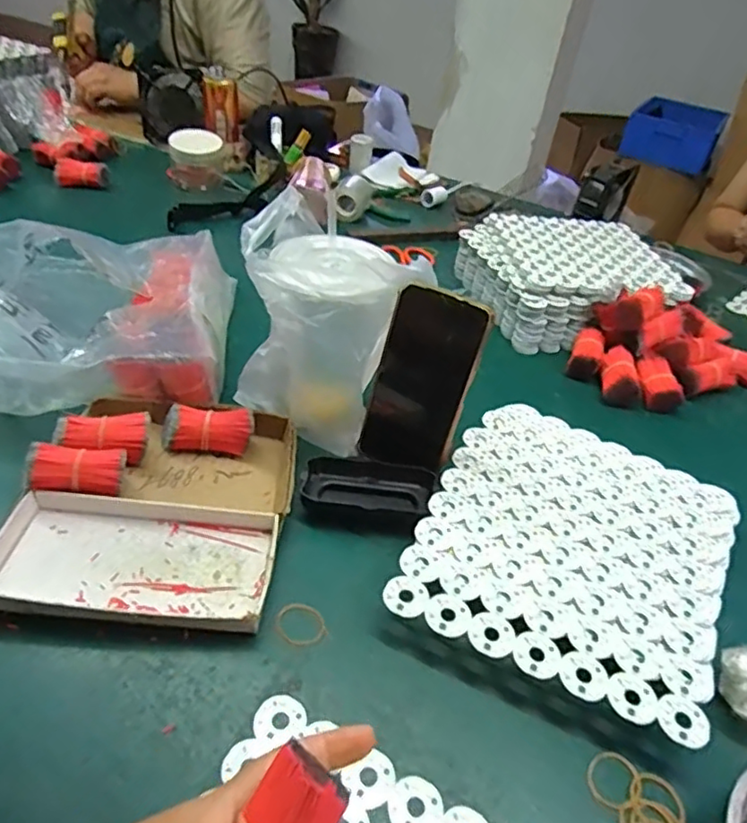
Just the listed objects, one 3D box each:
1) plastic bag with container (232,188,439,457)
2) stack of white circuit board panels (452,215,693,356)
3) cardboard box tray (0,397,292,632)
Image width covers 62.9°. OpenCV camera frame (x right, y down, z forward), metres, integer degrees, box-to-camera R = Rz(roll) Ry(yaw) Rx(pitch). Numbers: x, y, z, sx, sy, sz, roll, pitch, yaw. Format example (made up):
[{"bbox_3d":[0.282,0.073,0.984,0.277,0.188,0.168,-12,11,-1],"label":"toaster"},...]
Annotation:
[{"bbox_3d":[-0.043,-0.066,0.539,0.158,0.186,0.120,30,43,24],"label":"plastic bag with container"},{"bbox_3d":[0.263,-0.189,0.824,0.248,0.069,0.231,-4,41,-15],"label":"stack of white circuit board panels"},{"bbox_3d":[-0.166,0.068,0.479,0.190,0.029,0.207,7,40,-2],"label":"cardboard box tray"}]

